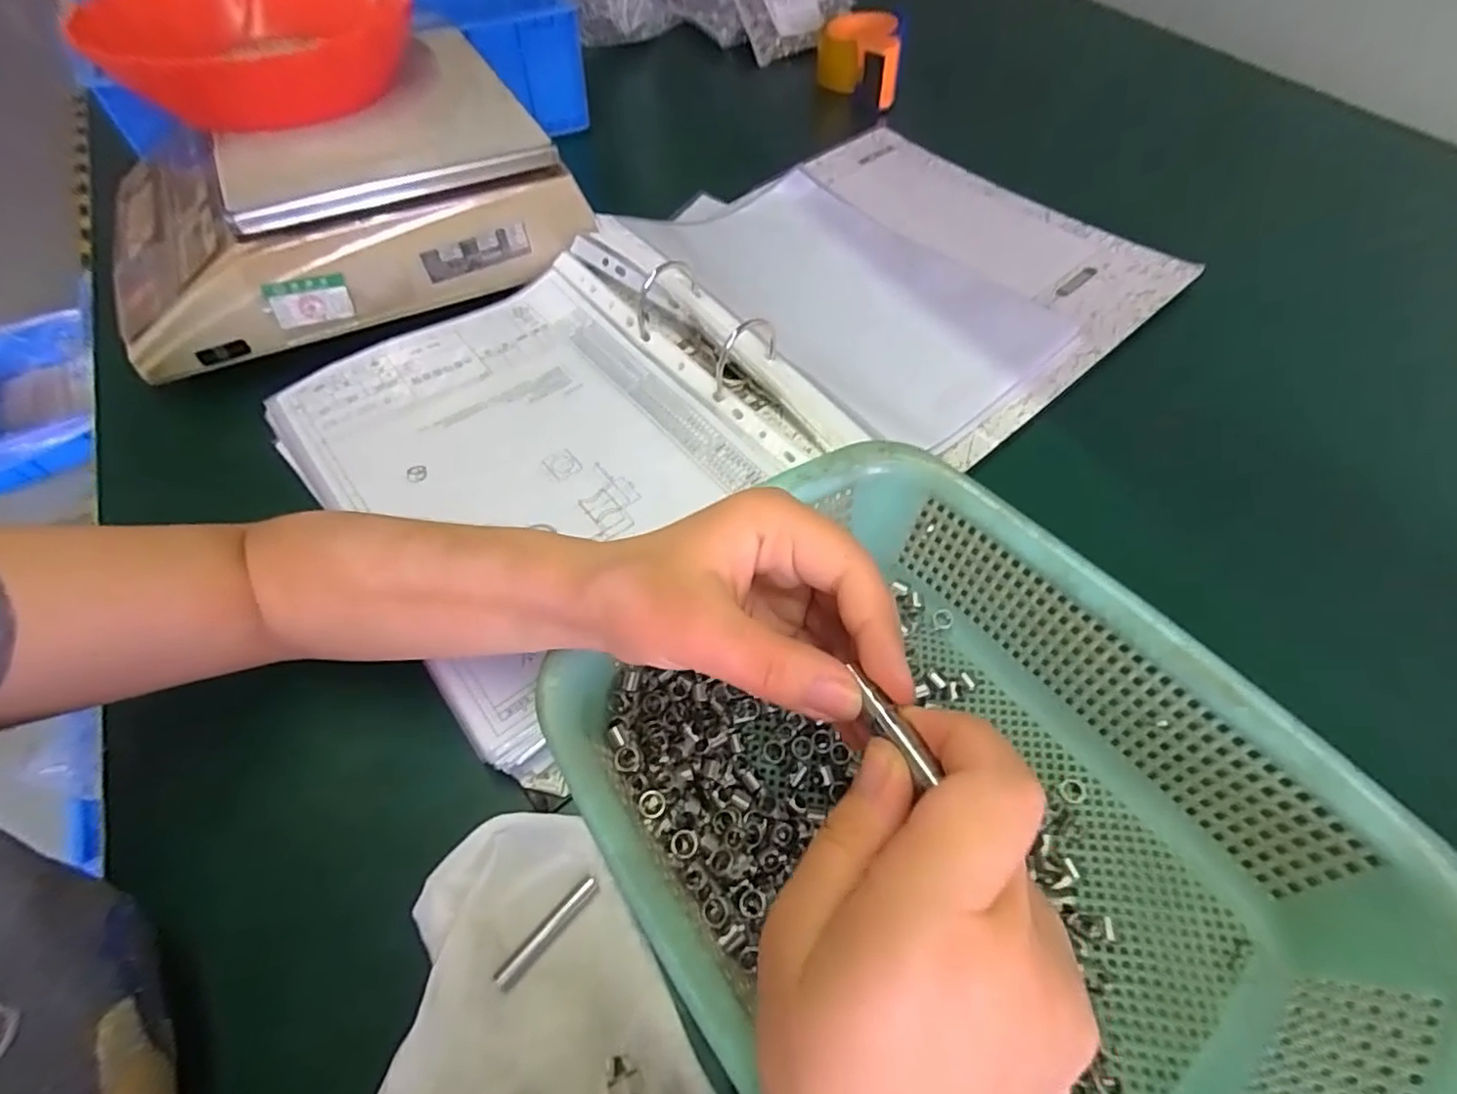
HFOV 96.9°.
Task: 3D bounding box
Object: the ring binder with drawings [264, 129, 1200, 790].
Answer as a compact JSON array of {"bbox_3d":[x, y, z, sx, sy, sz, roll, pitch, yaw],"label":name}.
[{"bbox_3d":[0.036,-0.161,0.482,0.639,0.048,0.340,-35,63,-22],"label":"ring binder with drawings"}]

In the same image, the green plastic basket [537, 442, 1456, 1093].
[{"bbox_3d":[0.090,0.108,0.249,0.225,0.078,0.275,-35,63,-21],"label":"green plastic basket"}]

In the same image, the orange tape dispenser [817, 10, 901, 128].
[{"bbox_3d":[0.150,-0.570,0.745,0.090,0.051,0.137,4,56,2],"label":"orange tape dispenser"}]

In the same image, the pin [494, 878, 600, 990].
[{"bbox_3d":[-0.074,0.158,0.265,0.007,0.004,0.050,37,63,22],"label":"pin"}]

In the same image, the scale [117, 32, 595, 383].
[{"bbox_3d":[-0.293,-0.259,0.482,0.298,0.097,0.232,-27,60,-17],"label":"scale"}]

